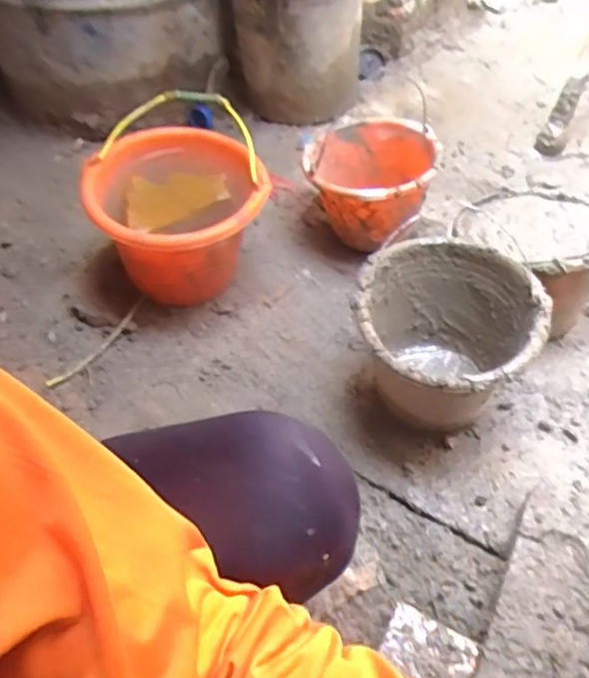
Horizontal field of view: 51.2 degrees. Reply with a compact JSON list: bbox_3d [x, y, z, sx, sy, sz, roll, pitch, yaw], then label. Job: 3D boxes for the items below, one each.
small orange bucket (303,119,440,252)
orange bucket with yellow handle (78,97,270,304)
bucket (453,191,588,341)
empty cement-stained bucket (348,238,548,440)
[{"bbox_3d":[0.134,-0.279,1.158,0.224,0.191,0.210,1,50,-2],"label":"small orange bucket"},{"bbox_3d":[-0.193,-0.212,1.042,0.275,0.254,0.297,1,50,-2],"label":"orange bucket with yellow handle"},{"bbox_3d":[0.359,-0.120,0.946,0.252,0.172,0.217,-31,57,-25],"label":"bucket"},{"bbox_3d":[0.196,0.007,0.841,0.224,0.197,0.260,28,54,20],"label":"empty cement-stained bucket"}]

